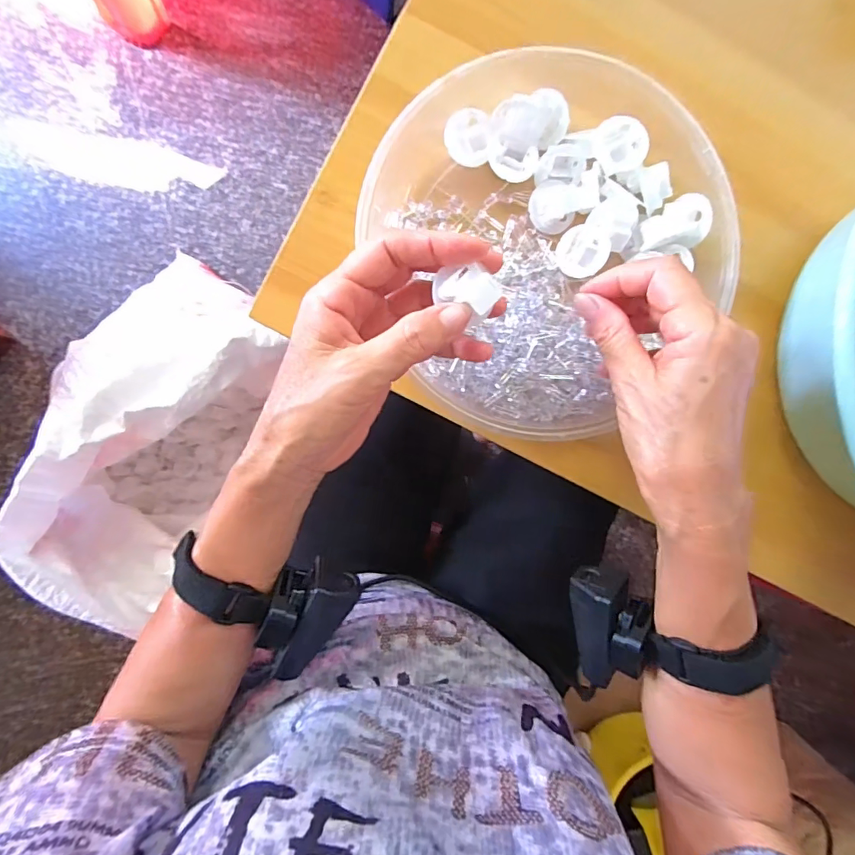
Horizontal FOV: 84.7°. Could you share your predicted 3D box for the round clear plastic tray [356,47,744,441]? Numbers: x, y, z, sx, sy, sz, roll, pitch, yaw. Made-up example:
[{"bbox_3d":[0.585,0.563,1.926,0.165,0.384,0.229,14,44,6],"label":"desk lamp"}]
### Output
[{"bbox_3d":[0.073,-0.113,0.296,0.222,0.050,0.231,0,92,-8],"label":"round clear plastic tray"}]

